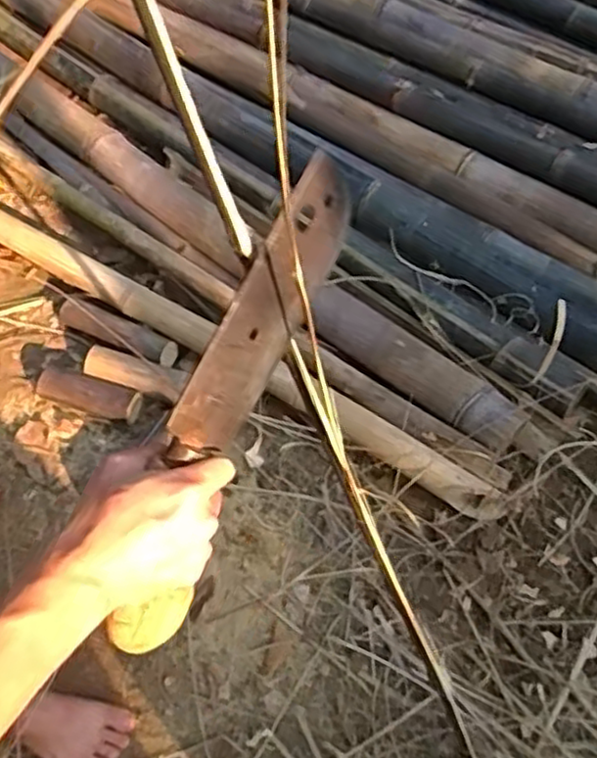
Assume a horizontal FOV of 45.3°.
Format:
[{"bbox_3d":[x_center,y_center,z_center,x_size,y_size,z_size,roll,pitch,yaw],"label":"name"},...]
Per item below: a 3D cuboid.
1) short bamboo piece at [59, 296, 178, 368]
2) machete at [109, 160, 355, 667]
[{"bbox_3d":[-0.352,-0.089,1.404,0.269,0.048,0.065,23,63,14],"label":"short bamboo piece"},{"bbox_3d":[-0.051,0.025,0.513,0.040,0.082,0.370,25,94,14],"label":"machete"}]

